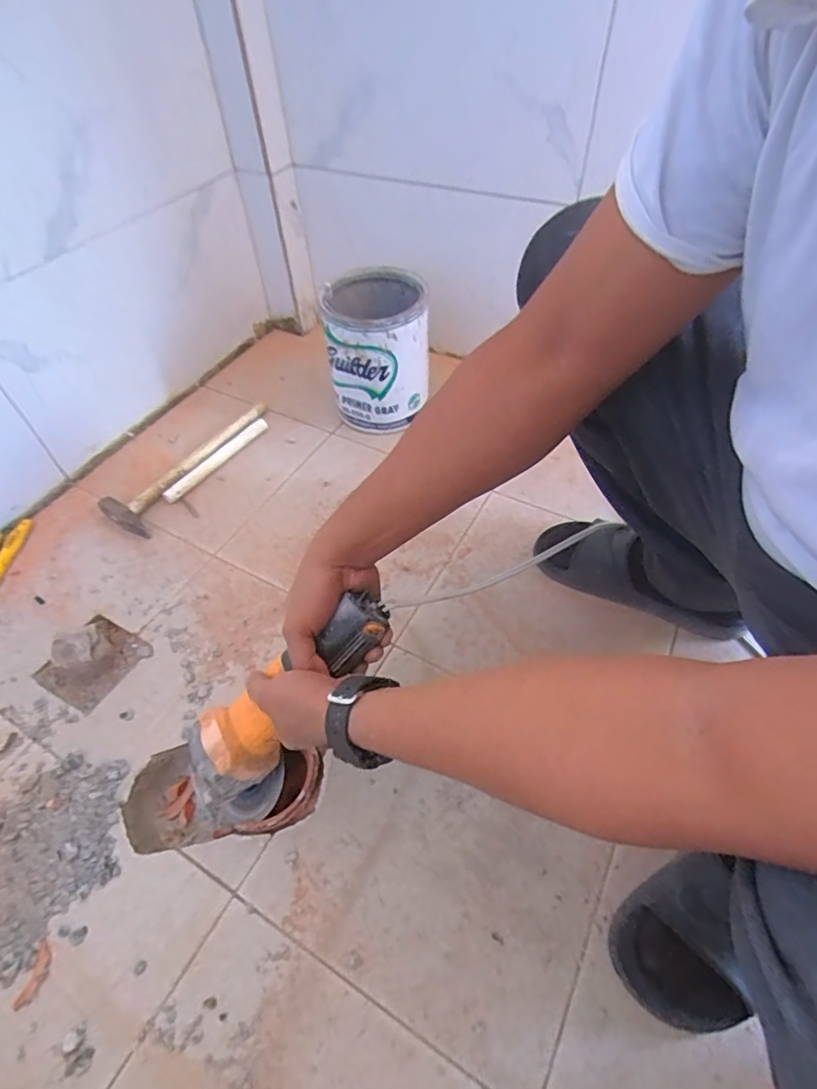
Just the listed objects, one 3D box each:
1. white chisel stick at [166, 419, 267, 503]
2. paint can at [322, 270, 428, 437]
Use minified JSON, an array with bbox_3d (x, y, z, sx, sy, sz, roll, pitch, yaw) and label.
[{"bbox_3d":[-0.311,-0.141,0.875,0.025,0.018,0.216,25,56,21],"label":"white chisel stick"},{"bbox_3d":[-0.051,-0.311,0.882,0.153,0.203,0.169,-8,51,-4],"label":"paint can"}]

